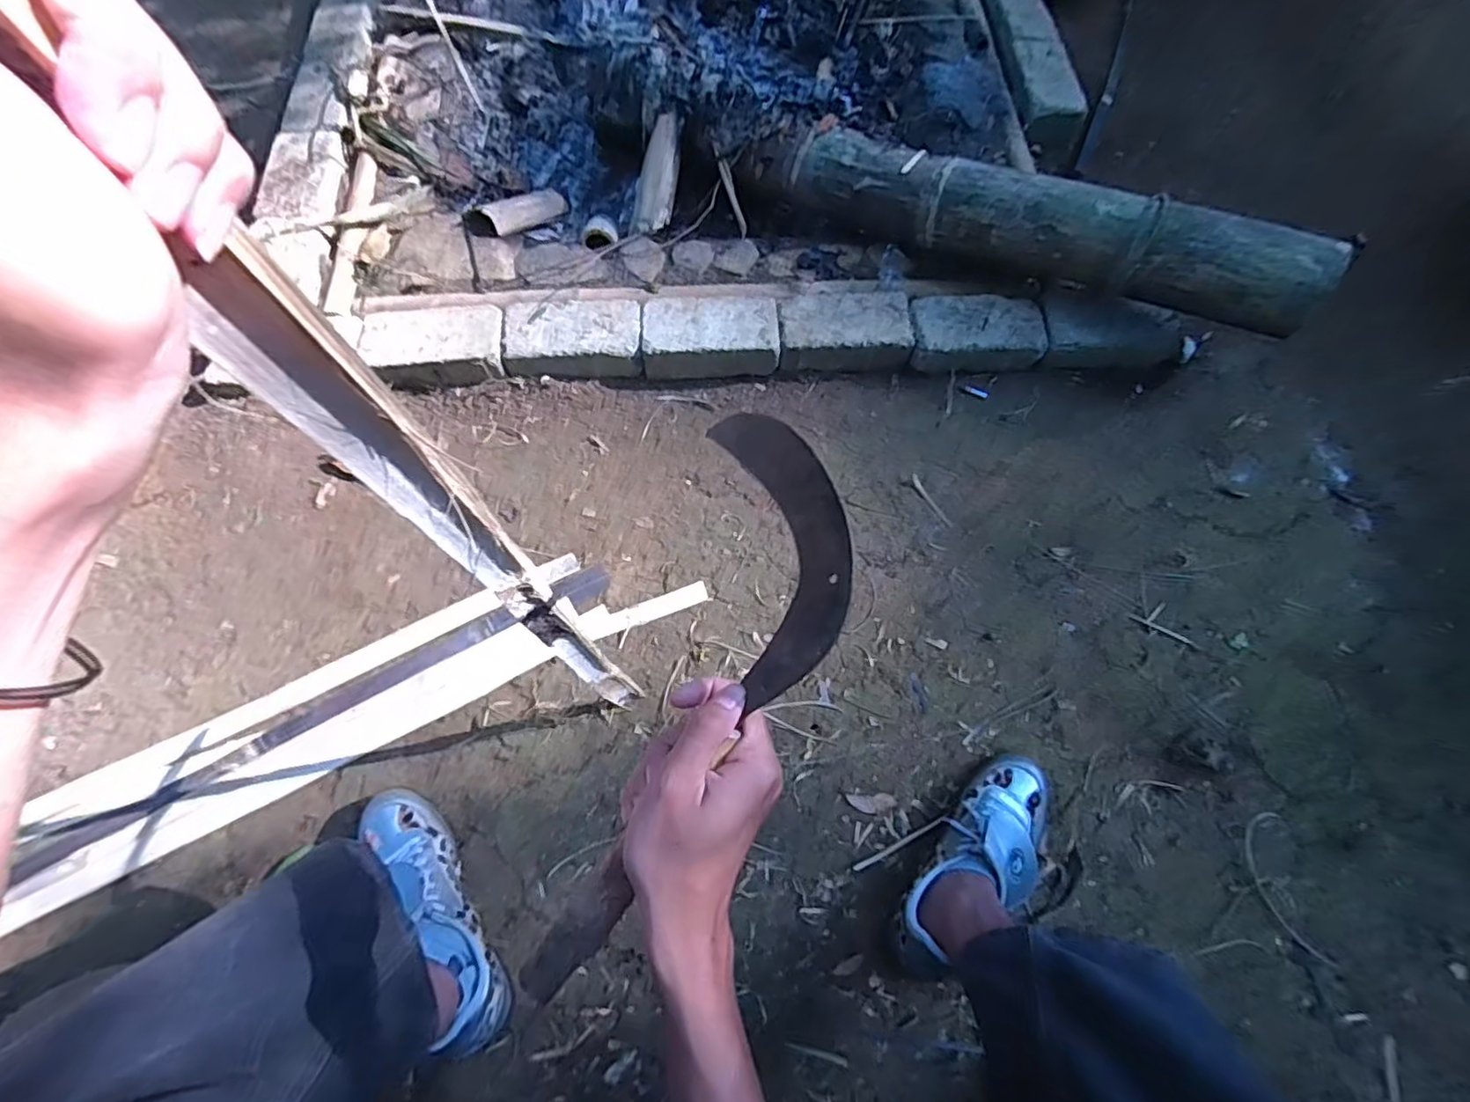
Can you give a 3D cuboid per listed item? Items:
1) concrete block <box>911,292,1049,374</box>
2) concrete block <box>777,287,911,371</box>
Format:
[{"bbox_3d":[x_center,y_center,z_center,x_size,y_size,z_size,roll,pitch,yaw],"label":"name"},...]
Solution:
[{"bbox_3d":[0.378,-0.344,1.009,0.201,0.067,0.118,-4,69,-1],"label":"concrete block"},{"bbox_3d":[0.171,-0.356,1.011,0.205,0.058,0.123,-6,69,-2],"label":"concrete block"}]

